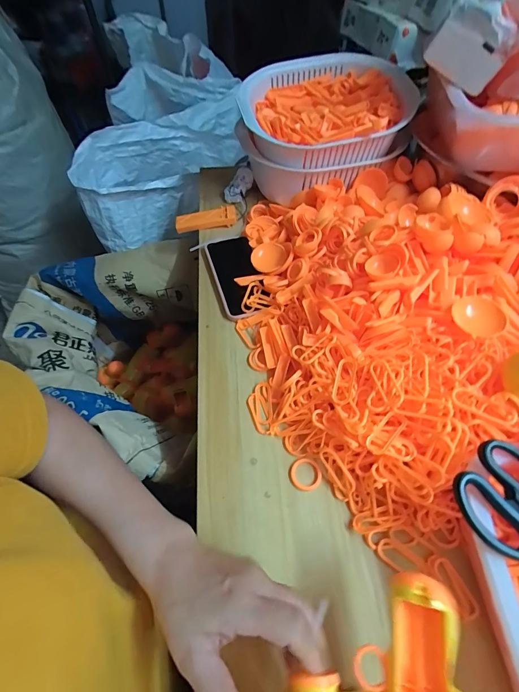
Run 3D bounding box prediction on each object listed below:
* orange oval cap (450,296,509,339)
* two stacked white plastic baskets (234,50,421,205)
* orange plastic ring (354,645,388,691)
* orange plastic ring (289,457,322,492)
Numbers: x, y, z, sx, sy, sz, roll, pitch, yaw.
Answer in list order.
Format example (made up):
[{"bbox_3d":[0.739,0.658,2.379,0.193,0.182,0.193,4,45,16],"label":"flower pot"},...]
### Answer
[{"bbox_3d":[0.239,-0.031,0.350,0.041,0.013,0.050,-18,60,-11],"label":"orange oval cap"},{"bbox_3d":[0.106,-0.381,0.571,0.274,0.132,0.209,-11,59,-7],"label":"two stacked white plastic baskets"},{"bbox_3d":[0.078,0.225,0.227,0.023,0.007,0.023,0,58,0],"label":"orange plastic ring"},{"bbox_3d":[0.052,0.147,0.371,0.035,0.008,0.035,0,58,0],"label":"orange plastic ring"}]

